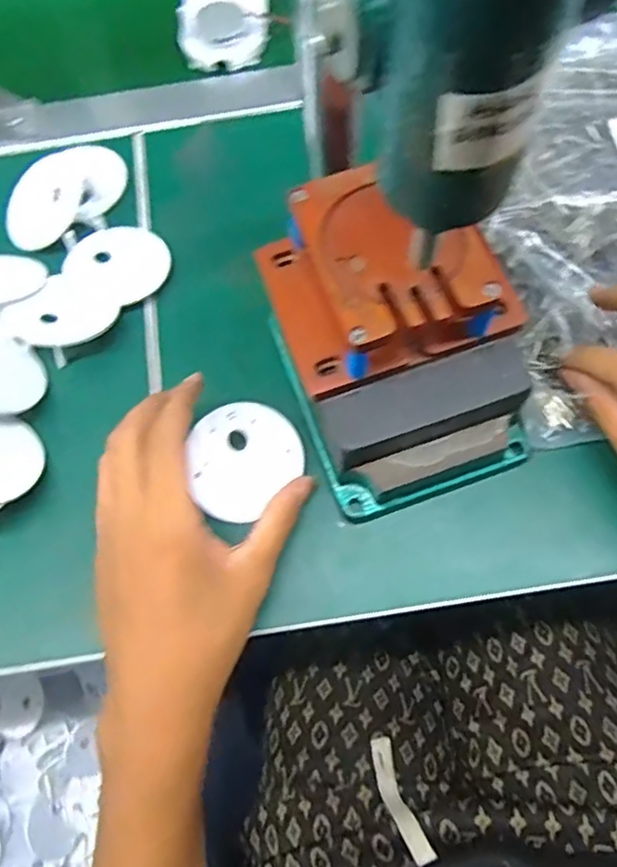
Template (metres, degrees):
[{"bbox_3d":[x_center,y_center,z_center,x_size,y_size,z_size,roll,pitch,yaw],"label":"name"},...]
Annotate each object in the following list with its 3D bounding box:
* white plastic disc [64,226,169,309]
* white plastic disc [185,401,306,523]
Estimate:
[{"bbox_3d":[-0.121,-0.107,0.408,0.062,0.008,0.060,-1,69,3],"label":"white plastic disc"},{"bbox_3d":[-0.036,0.013,0.349,0.062,0.004,0.055,-44,95,-3],"label":"white plastic disc"}]

